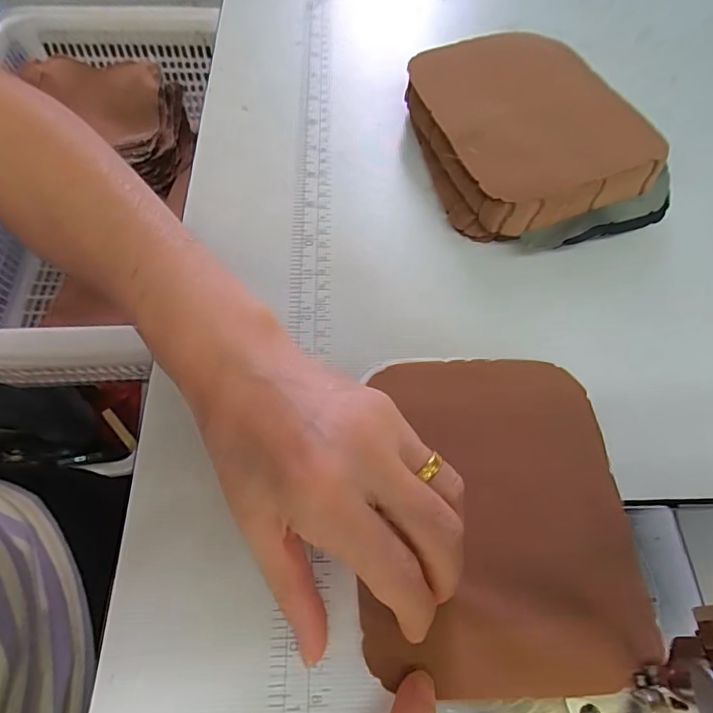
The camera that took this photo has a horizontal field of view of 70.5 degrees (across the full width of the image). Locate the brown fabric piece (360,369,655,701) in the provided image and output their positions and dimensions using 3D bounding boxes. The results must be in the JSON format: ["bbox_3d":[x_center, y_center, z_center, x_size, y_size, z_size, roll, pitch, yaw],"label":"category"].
[{"bbox_3d":[0.062,0.065,0.223,0.112,0.009,0.140,0,60,1],"label":"brown fabric piece"}]

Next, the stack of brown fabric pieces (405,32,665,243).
[{"bbox_3d":[0.104,-0.142,0.319,0.128,0.043,0.161,-15,61,-8],"label":"stack of brown fabric pieces"}]

